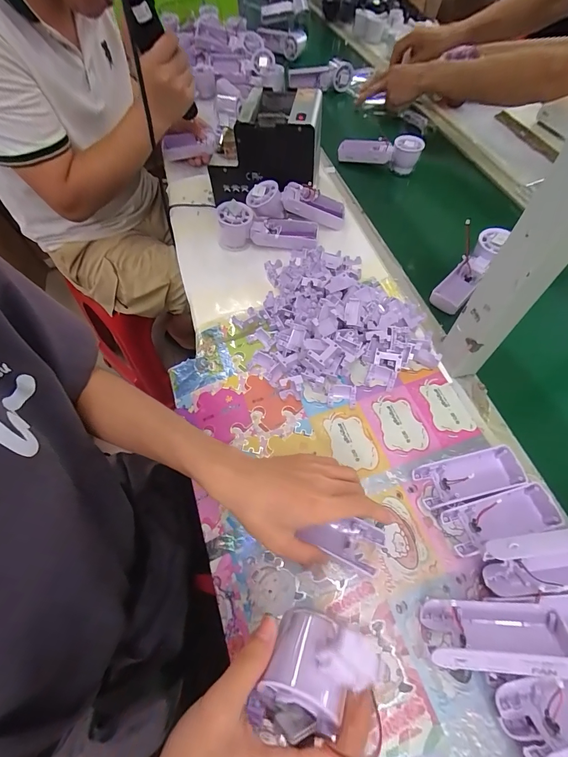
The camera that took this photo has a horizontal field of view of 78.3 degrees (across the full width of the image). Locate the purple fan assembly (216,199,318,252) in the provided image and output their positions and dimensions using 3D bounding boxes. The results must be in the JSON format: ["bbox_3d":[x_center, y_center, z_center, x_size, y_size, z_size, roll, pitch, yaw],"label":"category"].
[{"bbox_3d":[-0.028,-0.253,0.583,0.168,0.058,0.058,8,60,5],"label":"purple fan assembly"}]

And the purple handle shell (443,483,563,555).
[{"bbox_3d":[0.224,0.143,0.357,0.116,0.026,0.042,-13,61,-8],"label":"purple handle shell"}]

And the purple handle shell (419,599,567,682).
[{"bbox_3d":[0.177,0.217,0.294,0.107,0.051,0.031,-6,97,13],"label":"purple handle shell"}]

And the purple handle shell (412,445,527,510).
[{"bbox_3d":[0.199,0.107,0.377,0.105,0.028,0.046,-12,60,-7],"label":"purple handle shell"}]

